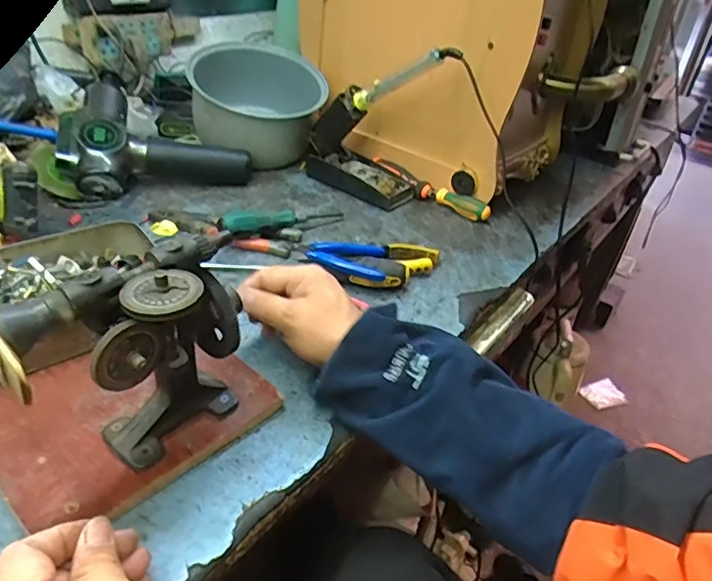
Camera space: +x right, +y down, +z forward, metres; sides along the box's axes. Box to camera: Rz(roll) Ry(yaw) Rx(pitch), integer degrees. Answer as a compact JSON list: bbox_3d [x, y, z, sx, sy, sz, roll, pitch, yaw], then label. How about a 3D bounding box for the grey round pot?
[{"bbox_3d":[-0.159,-0.308,0.916,0.206,0.138,0.229,-1,35,-11],"label":"grey round pot"}]

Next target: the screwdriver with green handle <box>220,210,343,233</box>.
[{"bbox_3d":[-0.086,-0.092,0.714,0.180,0.022,0.026,-12,37,-45],"label":"screwdriver with green handle"}]

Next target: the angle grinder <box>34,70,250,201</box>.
[{"bbox_3d":[-0.304,-0.218,0.802,0.279,0.106,0.171,-9,38,-22],"label":"angle grinder"}]

